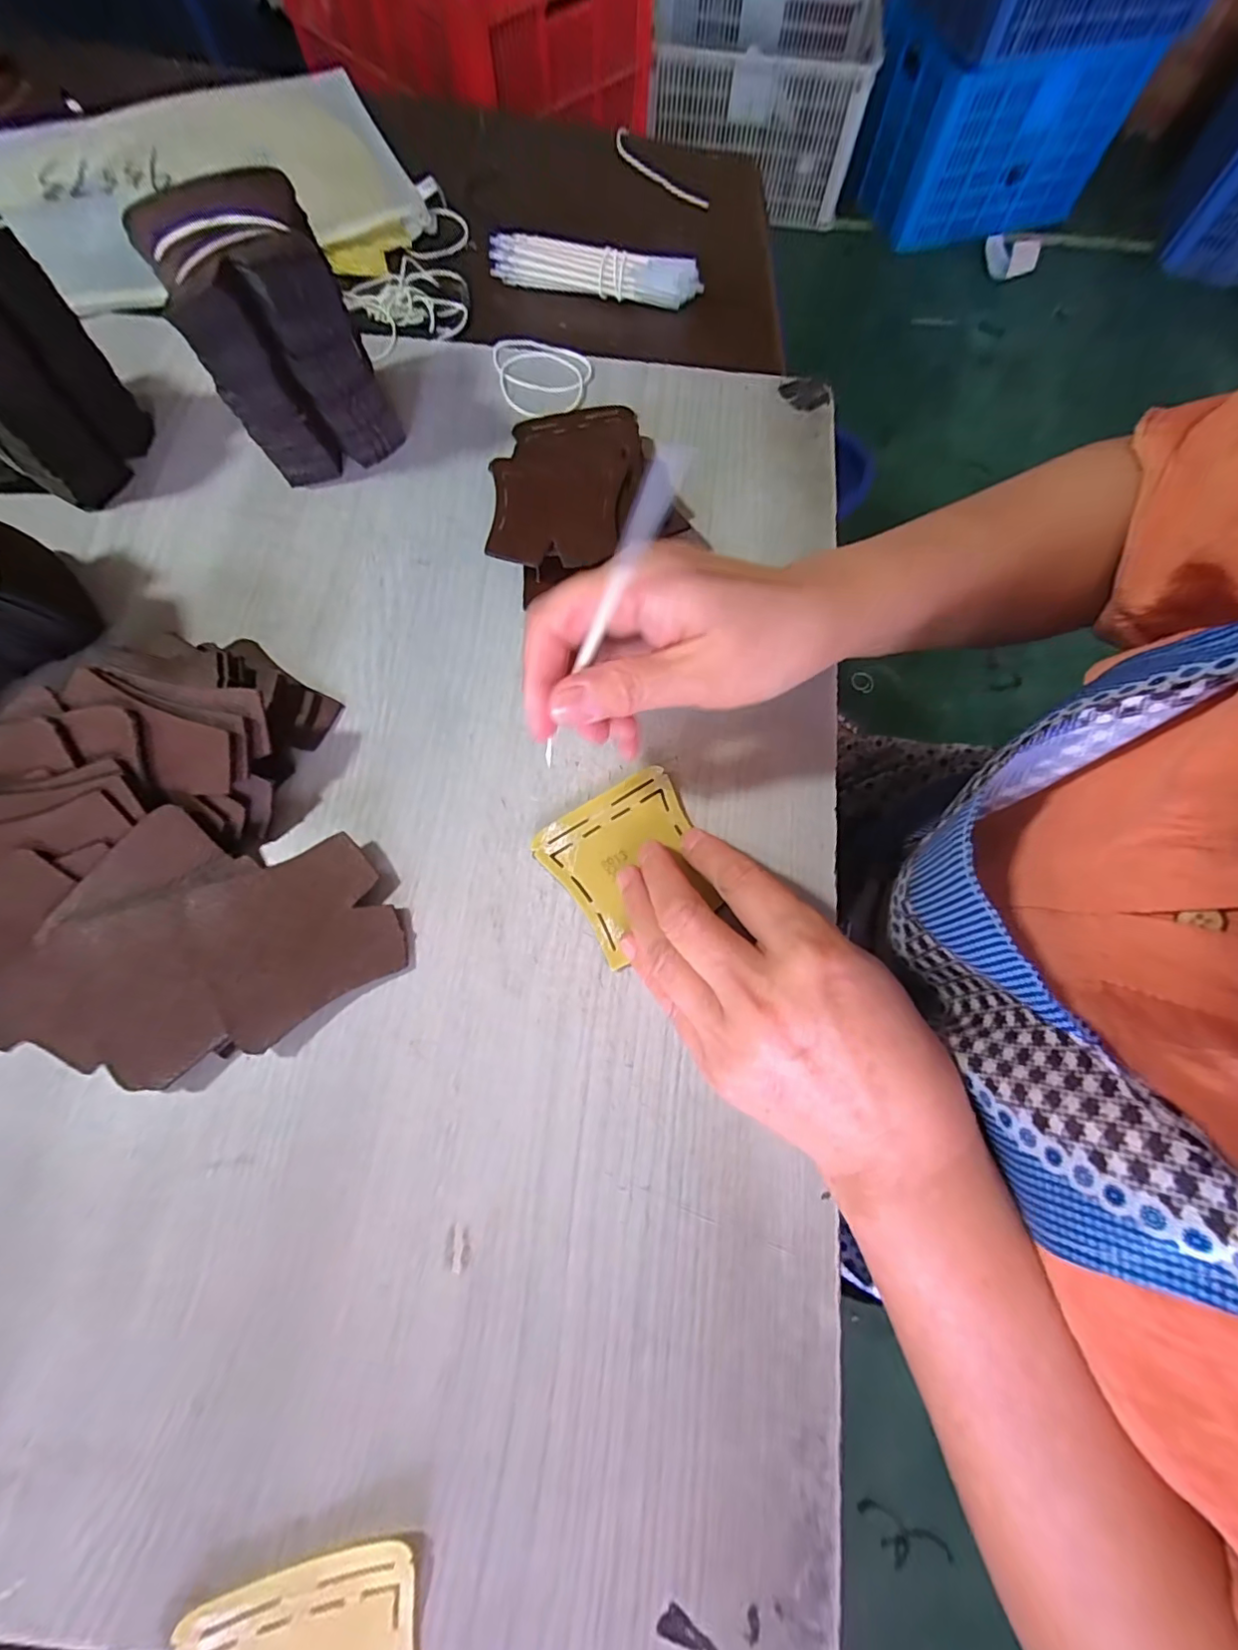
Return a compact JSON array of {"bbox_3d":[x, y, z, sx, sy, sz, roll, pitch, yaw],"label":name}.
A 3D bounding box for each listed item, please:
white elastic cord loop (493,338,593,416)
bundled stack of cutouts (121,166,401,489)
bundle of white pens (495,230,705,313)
[{"bbox_3d":[-0.048,-0.296,0.363,0.060,0.004,0.067,-14,73,-5],"label":"white elastic cord loop"},{"bbox_3d":[-0.180,-0.258,0.298,0.078,0.101,0.078,-27,75,-8],"label":"bundled stack of cutouts"},{"bbox_3d":[-0.017,-0.380,0.381,0.142,0.023,0.017,13,73,4],"label":"bundle of white pens"}]

